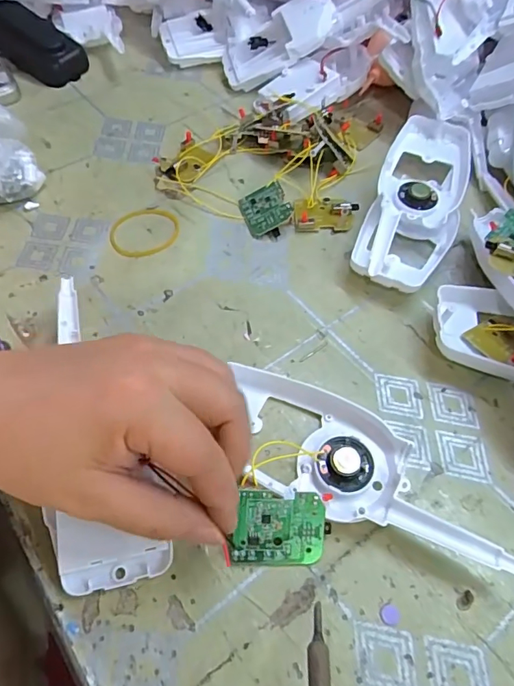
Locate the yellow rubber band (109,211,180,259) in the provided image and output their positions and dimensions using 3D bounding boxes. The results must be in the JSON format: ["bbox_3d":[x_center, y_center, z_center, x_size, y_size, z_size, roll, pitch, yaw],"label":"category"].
[{"bbox_3d":[-0.081,-0.081,0.339,0.050,0.004,0.048,-13,58,-10],"label":"yellow rubber band"}]

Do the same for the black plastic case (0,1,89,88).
[{"bbox_3d":[-0.214,-0.291,0.457,0.101,0.039,0.050,31,61,18],"label":"black plastic case"}]

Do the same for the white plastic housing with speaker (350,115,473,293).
[{"bbox_3d":[0.117,-0.102,0.343,0.062,0.029,0.168,18,58,10],"label":"white plastic housing with speaker"}]

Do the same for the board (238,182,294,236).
[{"bbox_3d":[0.006,-0.099,0.347,0.034,0.004,0.040,-29,59,7],"label":"board"}]

